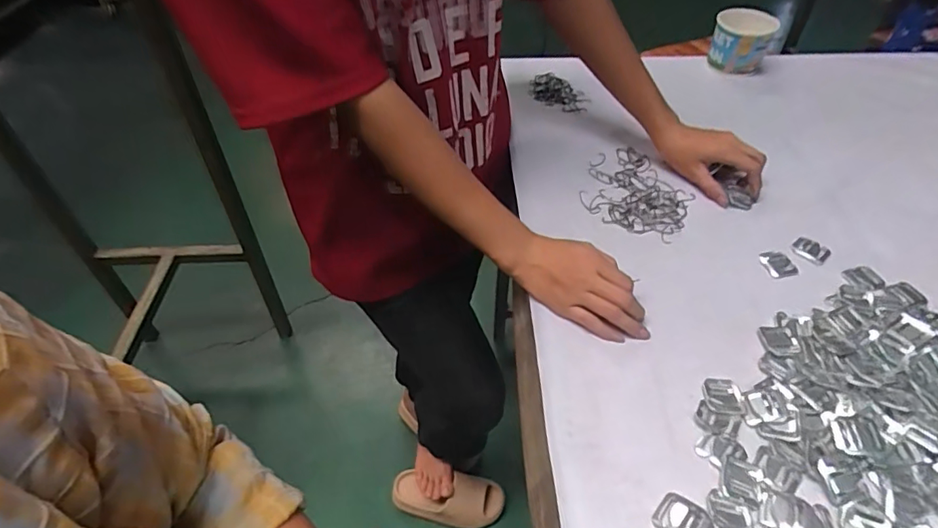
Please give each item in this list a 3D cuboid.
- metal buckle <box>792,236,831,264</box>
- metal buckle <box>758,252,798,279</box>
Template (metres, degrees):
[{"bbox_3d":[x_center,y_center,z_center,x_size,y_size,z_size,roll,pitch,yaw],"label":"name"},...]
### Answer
[{"bbox_3d":[0.375,-0.015,0.572,0.035,0.009,0.027,36,57,29],"label":"metal buckle"},{"bbox_3d":[0.336,0.002,0.564,0.030,0.012,0.035,-2,47,0],"label":"metal buckle"}]

